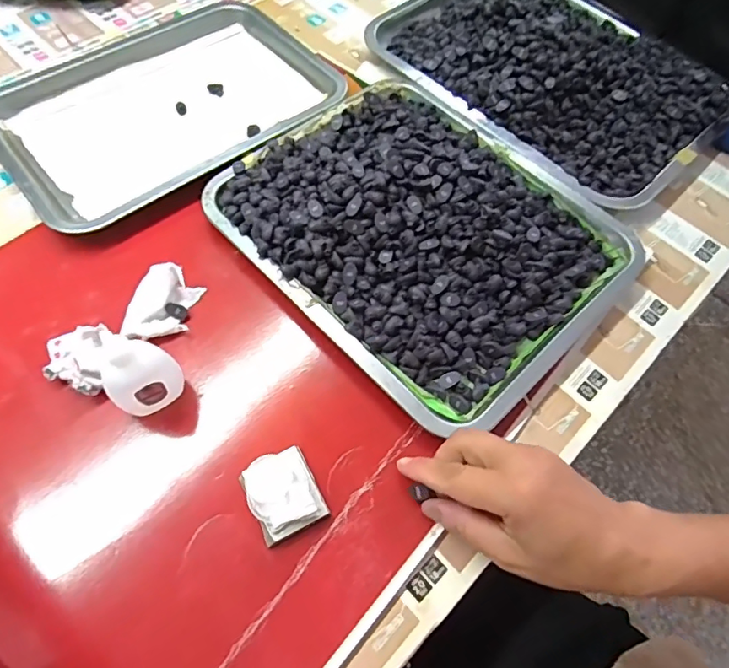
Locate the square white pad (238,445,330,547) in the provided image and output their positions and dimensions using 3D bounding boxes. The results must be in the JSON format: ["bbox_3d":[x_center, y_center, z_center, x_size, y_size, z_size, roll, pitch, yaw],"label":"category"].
[{"bbox_3d":[-0.052,0.102,0.326,0.042,0.021,0.050,-25,66,-15],"label":"square white pad"}]

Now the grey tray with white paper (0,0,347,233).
[{"bbox_3d":[-0.196,-0.234,0.498,0.310,0.023,0.235,-36,70,-20],"label":"grey tray with white paper"}]

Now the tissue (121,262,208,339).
[{"bbox_3d":[-0.154,-0.022,0.387,0.042,0.026,0.059,11,62,3],"label":"tissue"}]

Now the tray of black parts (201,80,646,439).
[{"bbox_3d":[0.051,-0.095,0.421,0.252,0.046,0.299,-40,71,-21],"label":"tray of black parts"}]

